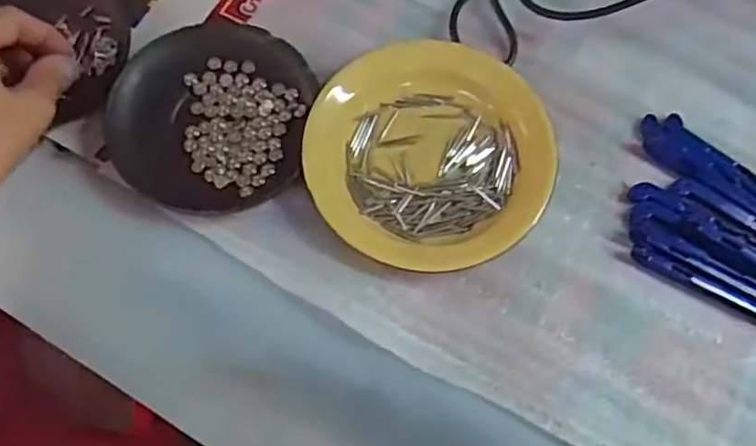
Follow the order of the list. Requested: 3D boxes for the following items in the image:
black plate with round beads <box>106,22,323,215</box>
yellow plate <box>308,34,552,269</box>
[{"bbox_3d":[-0.092,-0.063,0.376,0.106,0.014,0.113,1,72,-2],"label":"black plate with round beads"},{"bbox_3d":[0.028,-0.040,0.370,0.131,0.022,0.132,0,69,0],"label":"yellow plate"}]

